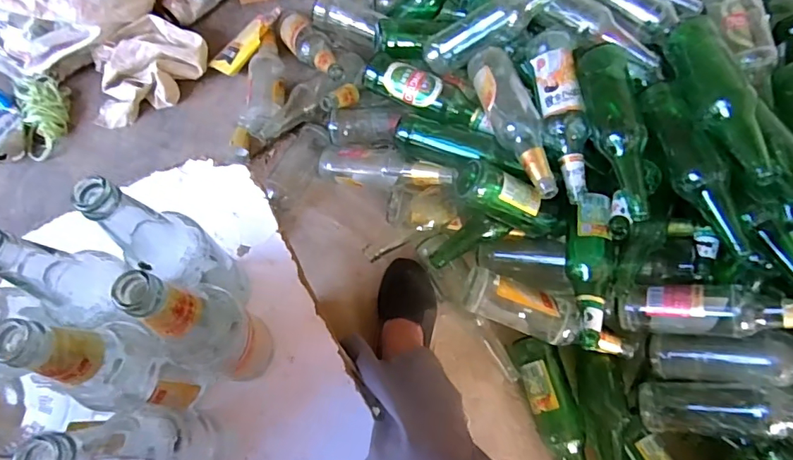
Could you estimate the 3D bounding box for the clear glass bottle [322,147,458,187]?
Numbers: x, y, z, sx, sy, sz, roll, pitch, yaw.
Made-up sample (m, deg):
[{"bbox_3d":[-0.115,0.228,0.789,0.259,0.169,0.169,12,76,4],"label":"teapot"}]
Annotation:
[{"bbox_3d":[-0.020,-0.103,0.852,0.262,0.064,0.056,9,65,29],"label":"clear glass bottle"}]

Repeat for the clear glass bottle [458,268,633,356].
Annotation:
[{"bbox_3d":[0.224,0.128,0.738,0.261,0.061,0.071,17,68,6],"label":"clear glass bottle"}]

